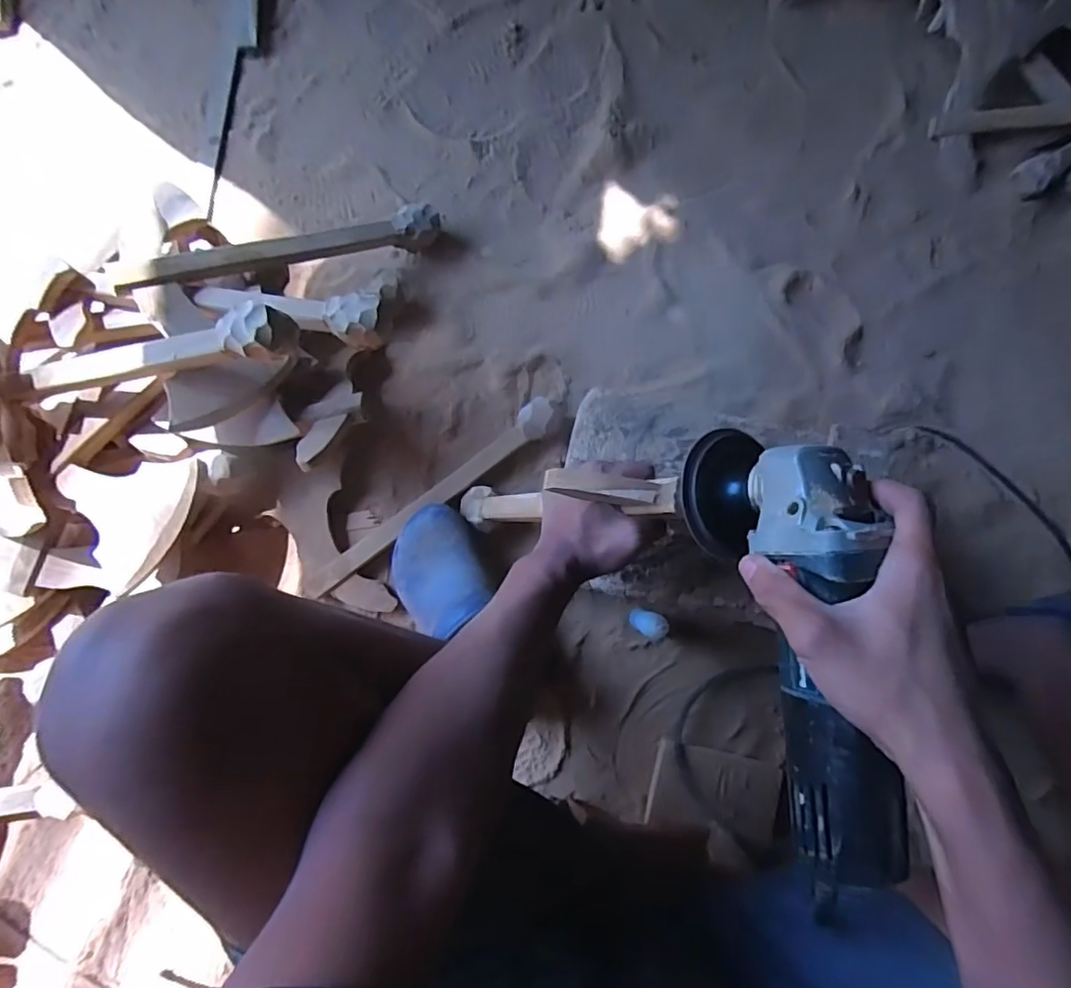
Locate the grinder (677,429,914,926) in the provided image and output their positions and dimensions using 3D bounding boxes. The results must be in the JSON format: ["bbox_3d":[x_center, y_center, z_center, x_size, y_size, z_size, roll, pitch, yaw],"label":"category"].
[{"bbox_3d":[0.159,0.083,0.340,0.084,0.089,0.278,-5,76,-4],"label":"grinder"}]

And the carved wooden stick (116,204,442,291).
[{"bbox_3d":[-0.277,-0.297,0.664,0.379,0.041,0.043,-28,86,-32],"label":"carved wooden stick"}]

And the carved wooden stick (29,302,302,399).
[{"bbox_3d":[-0.386,-0.141,0.577,0.315,0.056,0.049,-6,85,17],"label":"carved wooden stick"}]

